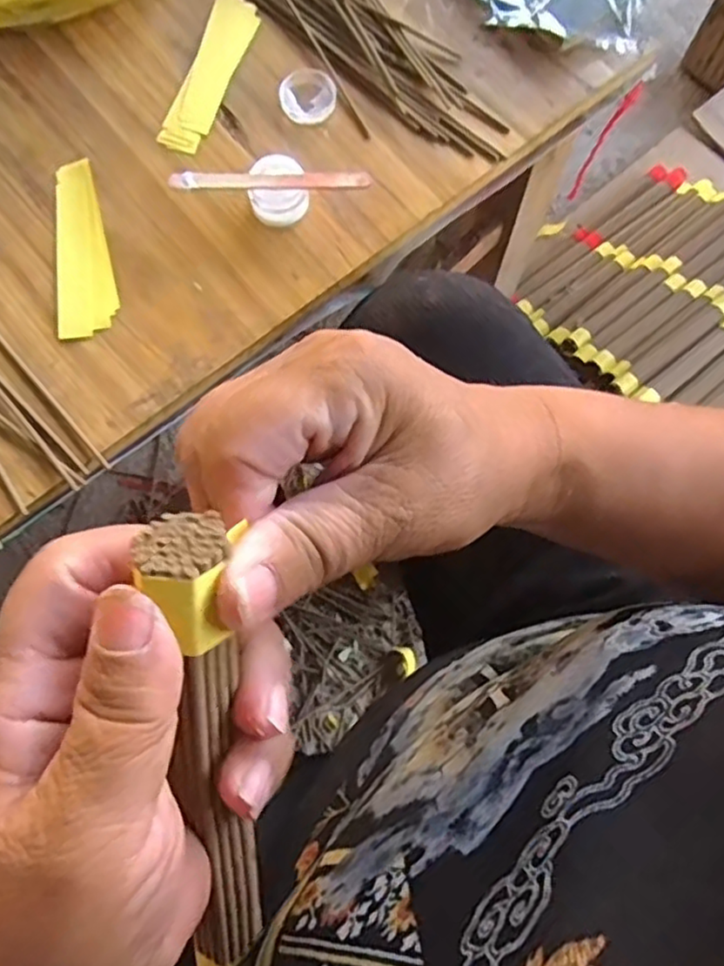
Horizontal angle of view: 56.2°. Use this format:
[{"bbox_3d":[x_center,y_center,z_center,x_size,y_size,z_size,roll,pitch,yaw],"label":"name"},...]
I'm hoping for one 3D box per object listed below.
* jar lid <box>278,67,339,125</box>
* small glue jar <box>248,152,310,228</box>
[{"bbox_3d":[-0.036,-0.265,0.460,0.038,0.007,0.042,17,75,4],"label":"jar lid"},{"bbox_3d":[-0.051,-0.186,0.430,0.034,0.026,0.040,7,75,1],"label":"small glue jar"}]

